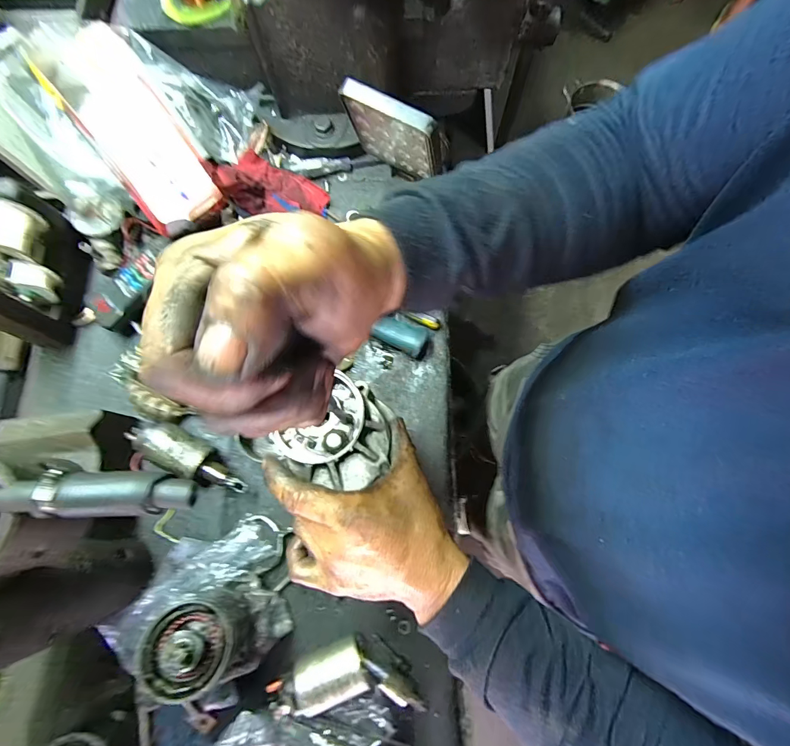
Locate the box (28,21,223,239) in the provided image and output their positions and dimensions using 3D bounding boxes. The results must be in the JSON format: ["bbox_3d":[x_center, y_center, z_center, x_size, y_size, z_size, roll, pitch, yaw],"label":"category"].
[{"bbox_3d":[-0.323,-0.300,0.474,0.109,0.050,0.238,-38,101,-8],"label":"box"}]

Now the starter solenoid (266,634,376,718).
[{"bbox_3d":[-0.085,0.340,0.429,0.109,0.046,0.054,-17,76,-3],"label":"starter solenoid"}]

